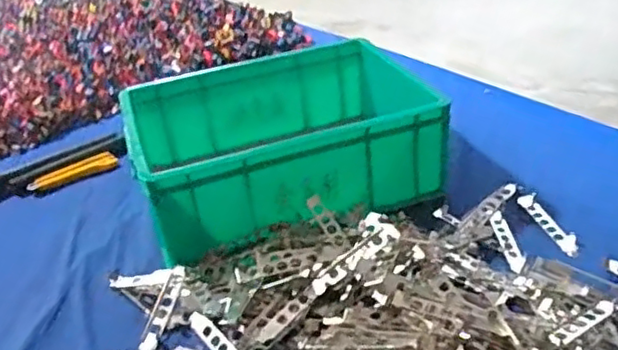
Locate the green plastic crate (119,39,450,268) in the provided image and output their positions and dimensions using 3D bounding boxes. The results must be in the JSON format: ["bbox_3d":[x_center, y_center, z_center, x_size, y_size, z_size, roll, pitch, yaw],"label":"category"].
[{"bbox_3d":[-0.045,-0.048,0.922,0.399,0.144,0.297,-15,31,-14],"label":"green plastic crate"}]

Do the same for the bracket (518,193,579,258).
[{"bbox_3d":[0.302,0.059,0.798,0.029,0.010,0.126,-10,32,-6],"label":"bracket"}]

